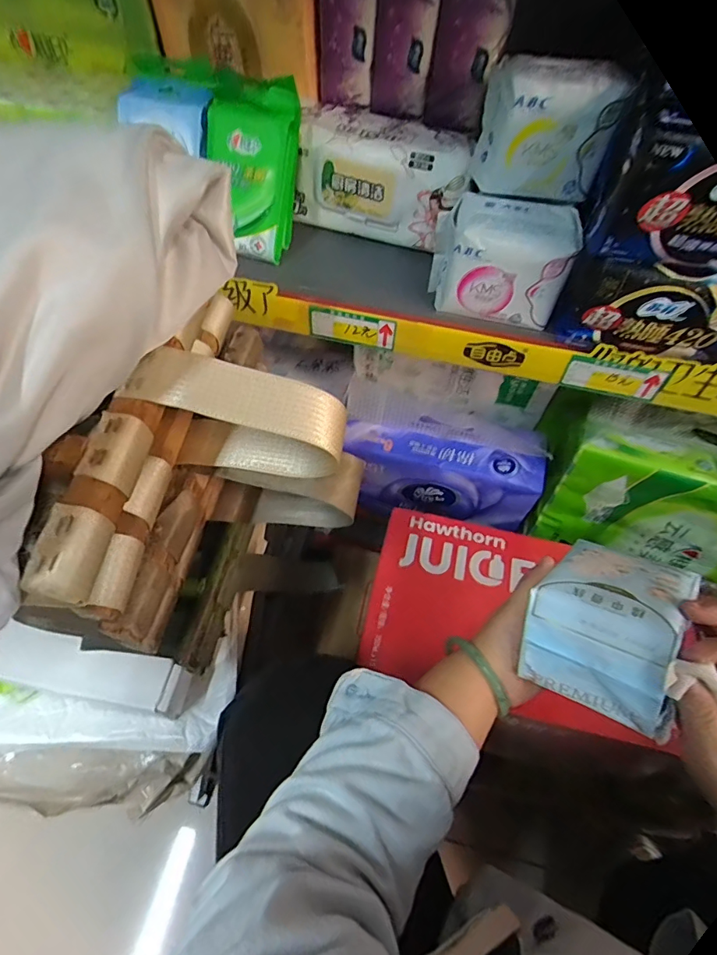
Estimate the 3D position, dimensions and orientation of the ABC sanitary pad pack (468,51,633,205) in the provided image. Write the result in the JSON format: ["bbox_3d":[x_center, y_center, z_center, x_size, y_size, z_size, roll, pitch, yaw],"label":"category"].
[{"bbox_3d":[0.157,-0.295,0.405,0.104,0.086,0.056,14,59,6],"label":"ABC sanitary pad pack"}]

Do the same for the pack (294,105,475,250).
[{"bbox_3d":[0.023,-0.321,0.510,0.191,0.092,0.081,22,60,11],"label":"pack"}]

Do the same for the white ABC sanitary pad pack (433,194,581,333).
[{"bbox_3d":[0.130,-0.205,0.447,0.118,0.084,0.073,14,59,6],"label":"white ABC sanitary pad pack"}]

